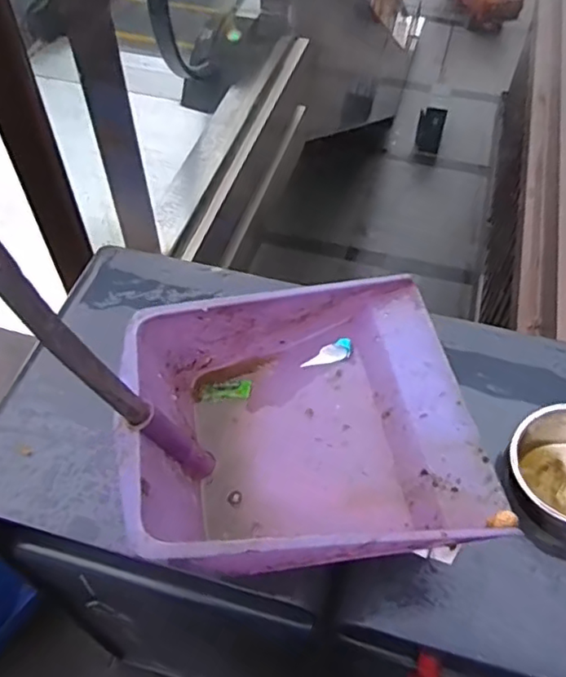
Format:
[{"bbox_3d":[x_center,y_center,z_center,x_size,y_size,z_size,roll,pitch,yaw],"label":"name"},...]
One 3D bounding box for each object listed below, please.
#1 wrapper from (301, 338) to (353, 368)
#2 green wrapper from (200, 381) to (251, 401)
[{"bbox_3d":[0.042,0.016,0.577,0.053,0.007,0.018,-25,51,21],"label":"wrapper"},{"bbox_3d":[-0.055,0.051,0.582,0.048,0.009,0.017,-4,54,-5],"label":"green wrapper"}]

